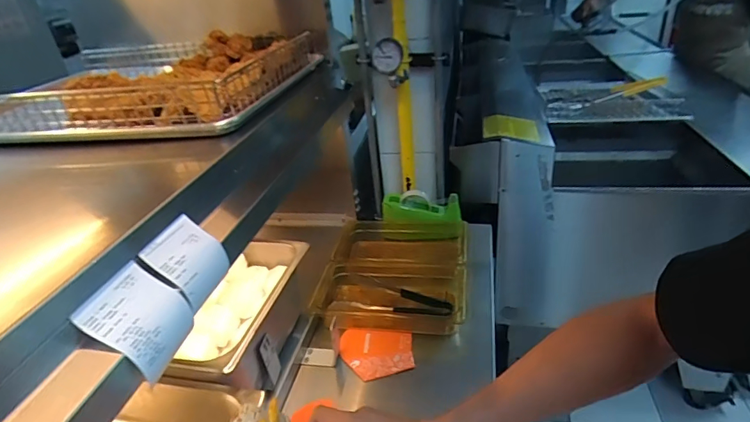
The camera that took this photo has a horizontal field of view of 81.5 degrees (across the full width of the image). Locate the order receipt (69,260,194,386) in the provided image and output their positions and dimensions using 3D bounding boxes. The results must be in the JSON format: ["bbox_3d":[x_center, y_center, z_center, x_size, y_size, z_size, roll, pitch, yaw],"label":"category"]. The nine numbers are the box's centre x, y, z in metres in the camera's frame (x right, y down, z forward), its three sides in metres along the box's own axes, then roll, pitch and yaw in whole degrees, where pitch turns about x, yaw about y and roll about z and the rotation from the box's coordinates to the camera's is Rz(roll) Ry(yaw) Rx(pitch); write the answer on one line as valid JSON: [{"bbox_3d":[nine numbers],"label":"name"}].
[{"bbox_3d":[-0.220,0.101,0.409,0.055,0.071,0.079,-1,31,9],"label":"order receipt"}]

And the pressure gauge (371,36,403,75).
[{"bbox_3d":[0.027,-0.328,0.922,0.067,0.073,0.032,-5,30,2],"label":"pressure gauge"}]

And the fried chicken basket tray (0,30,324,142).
[{"bbox_3d":[-0.460,-0.263,0.861,0.626,0.091,0.492,0,31,11],"label":"fried chicken basket tray"}]

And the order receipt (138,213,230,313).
[{"bbox_3d":[-0.202,0.054,0.474,0.015,0.080,0.078,-37,17,31],"label":"order receipt"}]

